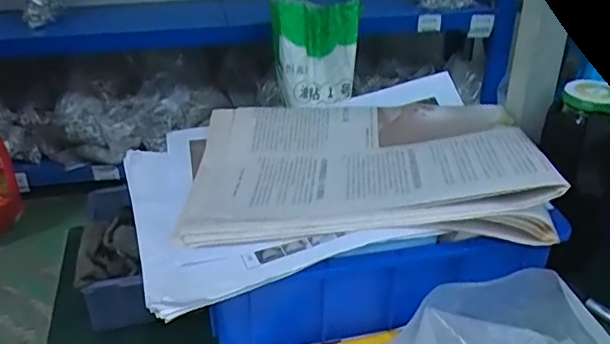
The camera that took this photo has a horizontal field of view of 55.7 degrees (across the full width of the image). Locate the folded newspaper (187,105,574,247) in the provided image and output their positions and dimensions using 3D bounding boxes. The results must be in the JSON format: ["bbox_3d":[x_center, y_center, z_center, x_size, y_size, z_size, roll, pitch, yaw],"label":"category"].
[{"bbox_3d":[0.043,-0.010,0.479,0.272,0.034,0.186,-2,30,-2],"label":"folded newspaper"}]

